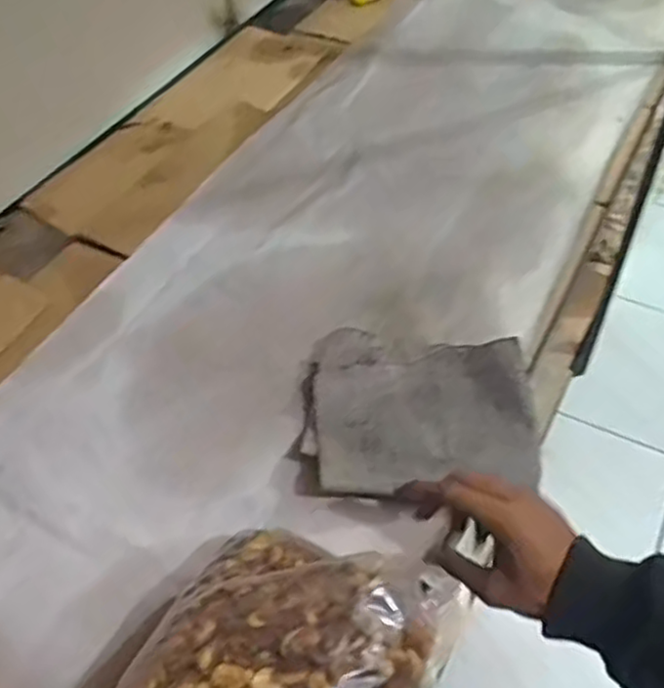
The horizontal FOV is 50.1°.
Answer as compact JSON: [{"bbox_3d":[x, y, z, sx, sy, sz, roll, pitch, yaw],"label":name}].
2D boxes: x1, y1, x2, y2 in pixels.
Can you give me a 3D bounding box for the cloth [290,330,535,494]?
[{"bbox_3d":[0.075,0.061,0.639,0.207,0.044,0.167,2,51,4],"label":"cloth"}]

